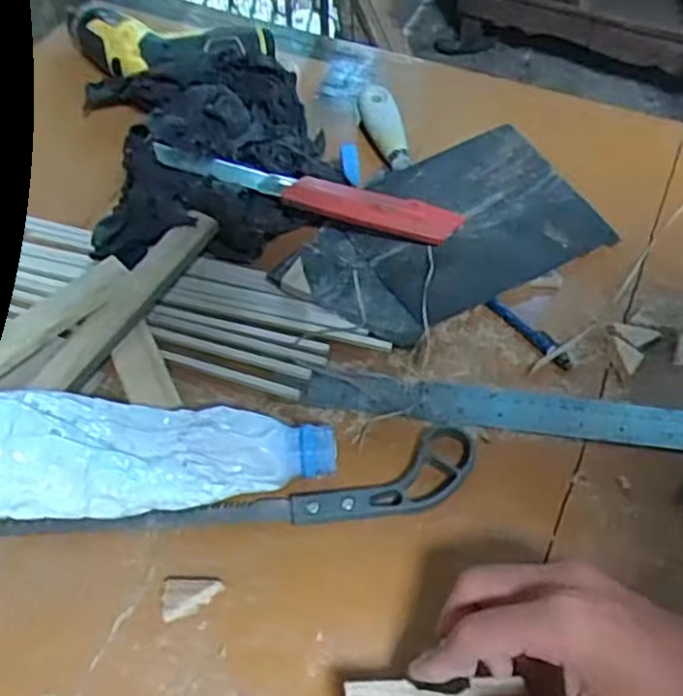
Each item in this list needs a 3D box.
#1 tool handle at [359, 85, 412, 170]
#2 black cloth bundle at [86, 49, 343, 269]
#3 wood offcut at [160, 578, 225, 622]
[{"bbox_3d":[0.037,-0.184,0.608,0.029,0.025,0.097,-10,56,-6],"label":"tool handle"},{"bbox_3d":[-0.107,-0.164,0.569,0.196,0.063,0.214,-7,56,-4],"label":"black cloth bundle"},{"bbox_3d":[-0.081,0.133,0.392,0.032,0.009,0.020,-14,56,-9],"label":"wood offcut"}]

